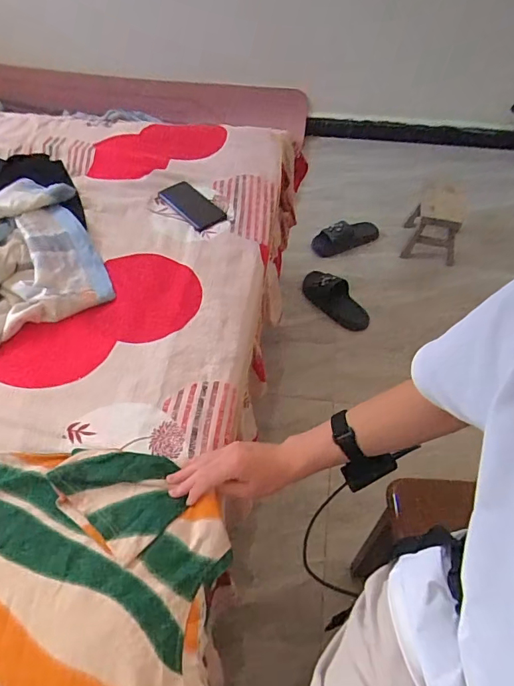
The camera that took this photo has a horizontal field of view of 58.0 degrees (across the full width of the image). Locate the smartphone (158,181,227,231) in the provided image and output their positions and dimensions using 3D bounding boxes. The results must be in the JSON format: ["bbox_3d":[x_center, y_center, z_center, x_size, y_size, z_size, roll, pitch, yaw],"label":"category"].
[{"bbox_3d":[-0.144,-0.308,1.040,0.085,0.012,0.164,-36,66,-21],"label":"smartphone"}]

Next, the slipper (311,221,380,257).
[{"bbox_3d":[0.329,-0.402,1.753,0.278,0.087,0.078,-19,52,-16],"label":"slipper"}]

